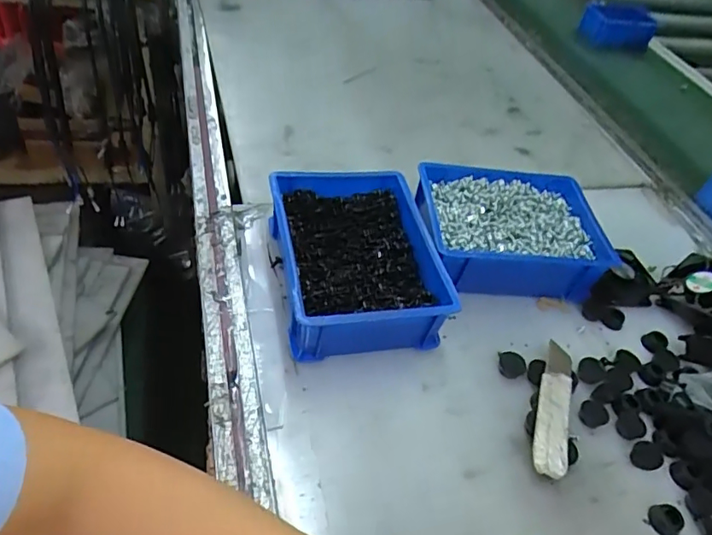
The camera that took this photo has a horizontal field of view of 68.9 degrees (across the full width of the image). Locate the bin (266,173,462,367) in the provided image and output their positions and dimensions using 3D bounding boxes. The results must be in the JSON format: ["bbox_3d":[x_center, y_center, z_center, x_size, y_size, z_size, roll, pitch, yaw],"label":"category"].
[{"bbox_3d":[-0.001,-0.009,0.516,0.147,0.069,0.192,-4,48,-15],"label":"bin"}]

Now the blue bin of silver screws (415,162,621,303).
[{"bbox_3d":[0.169,-0.041,0.585,0.201,0.063,0.156,4,47,-7],"label":"blue bin of silver screws"}]

